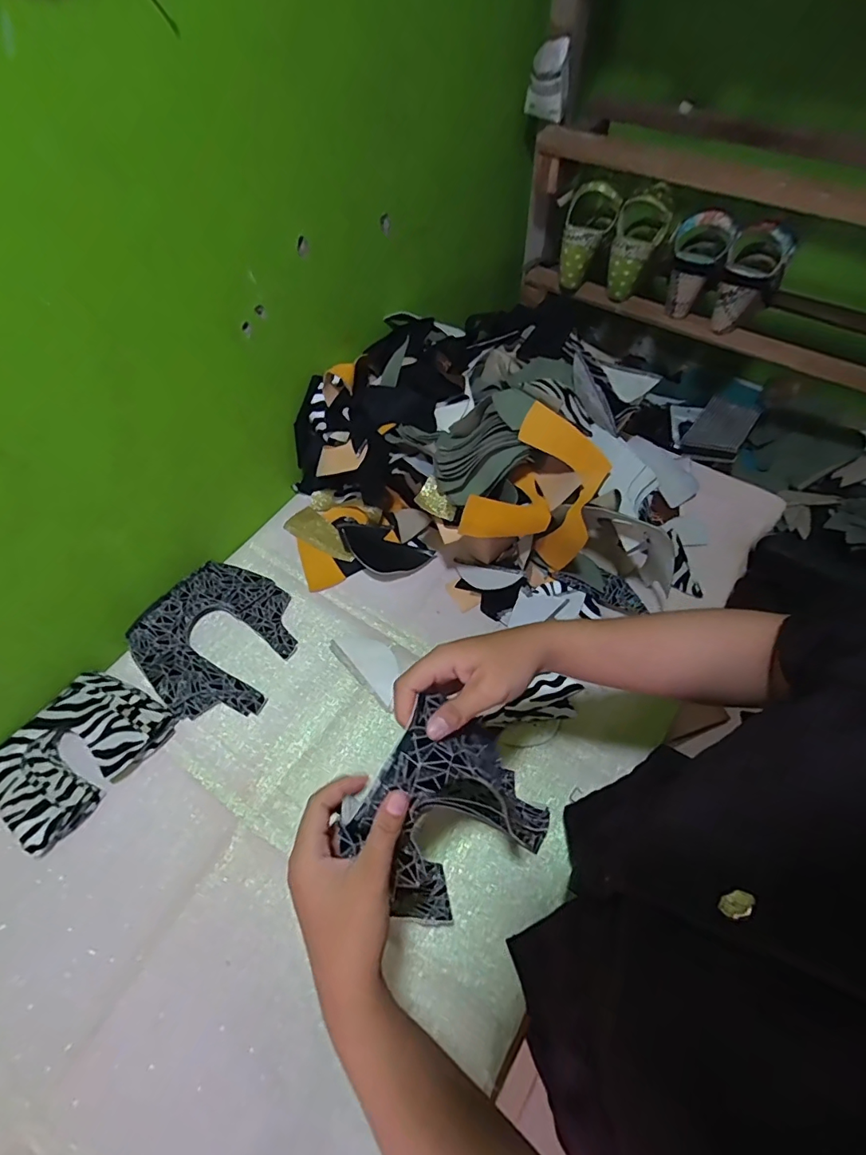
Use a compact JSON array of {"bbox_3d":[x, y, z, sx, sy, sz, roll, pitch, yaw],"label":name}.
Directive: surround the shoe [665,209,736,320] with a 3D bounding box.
[{"bbox_3d":[0.394,-0.476,0.757,0.080,0.127,0.117,23,61,15],"label":"shoe"}]

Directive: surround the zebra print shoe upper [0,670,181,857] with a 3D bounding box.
[{"bbox_3d":[-0.402,0.196,0.566,0.131,0.033,0.174,29,62,18],"label":"zebra print shoe upper"}]

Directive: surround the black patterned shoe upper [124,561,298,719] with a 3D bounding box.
[{"bbox_3d":[-0.269,0.077,0.638,0.194,0.030,0.185,33,63,19],"label":"black patterned shoe upper"}]

